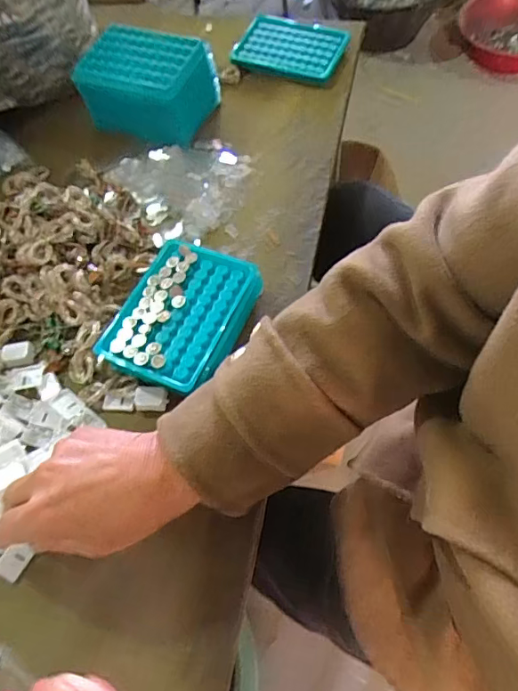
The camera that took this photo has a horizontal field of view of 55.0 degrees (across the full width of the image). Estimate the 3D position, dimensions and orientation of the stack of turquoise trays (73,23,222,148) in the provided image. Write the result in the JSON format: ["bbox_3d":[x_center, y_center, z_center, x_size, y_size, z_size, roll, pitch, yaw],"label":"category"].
[{"bbox_3d":[-0.127,-0.296,0.564,0.132,0.085,0.089,14,64,11],"label":"stack of turquoise trays"}]

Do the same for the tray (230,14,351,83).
[{"bbox_3d":[0.040,-0.379,0.631,0.131,0.014,0.097,16,64,12],"label":"tray"}]

